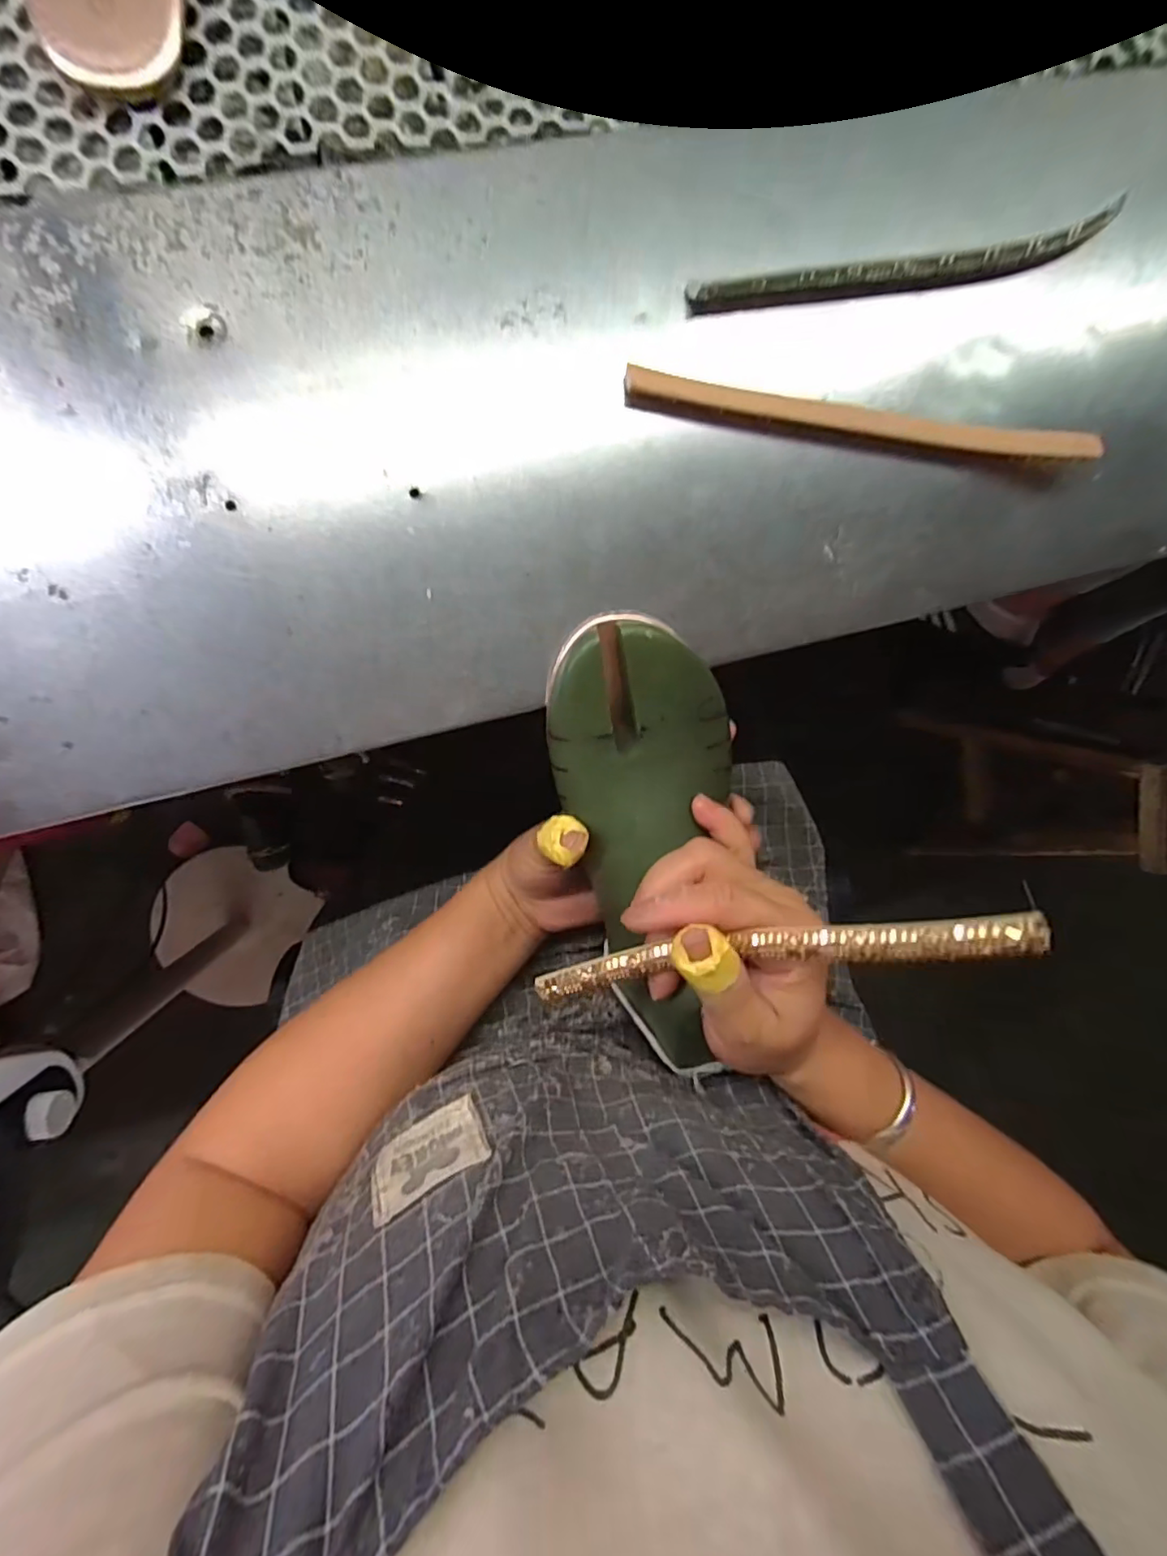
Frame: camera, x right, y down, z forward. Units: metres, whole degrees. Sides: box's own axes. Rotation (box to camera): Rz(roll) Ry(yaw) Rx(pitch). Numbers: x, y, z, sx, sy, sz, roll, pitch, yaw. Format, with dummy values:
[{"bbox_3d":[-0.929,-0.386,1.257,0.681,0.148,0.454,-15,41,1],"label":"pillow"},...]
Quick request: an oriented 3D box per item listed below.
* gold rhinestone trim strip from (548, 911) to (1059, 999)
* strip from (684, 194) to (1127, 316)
[{"bbox_3d":[0.065,0.070,0.226,0.186,0.013,0.014,-14,92,24],"label":"gold rhinestone trim strip"},{"bbox_3d":[0.153,-0.240,0.275,0.213,0.012,0.018,-16,97,-6],"label":"strip"}]

